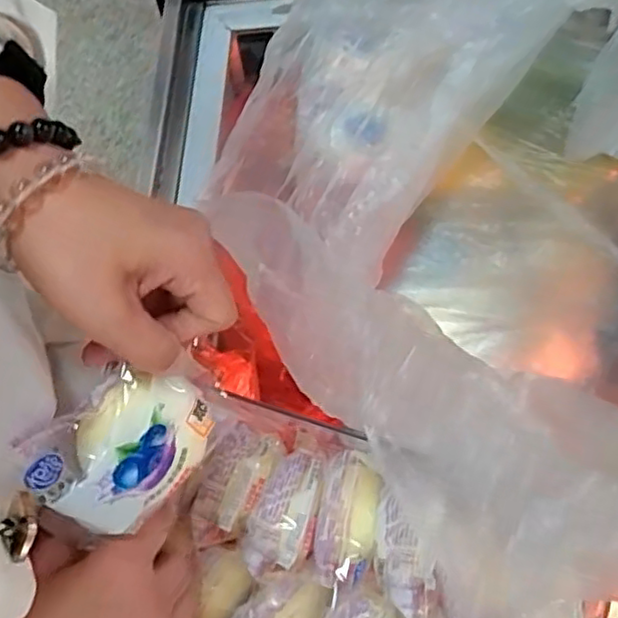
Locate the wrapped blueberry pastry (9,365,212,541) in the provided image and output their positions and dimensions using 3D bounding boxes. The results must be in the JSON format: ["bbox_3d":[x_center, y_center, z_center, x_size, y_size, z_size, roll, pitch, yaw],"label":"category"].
[{"bbox_3d":[-0.084,0.062,0.299,0.037,0.054,0.080,16,45,44],"label":"wrapped blueberry pastry"}]

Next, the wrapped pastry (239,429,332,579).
[{"bbox_3d":[-0.013,0.114,0.388,0.037,0.031,0.082,17,74,4],"label":"wrapped pastry"}]

